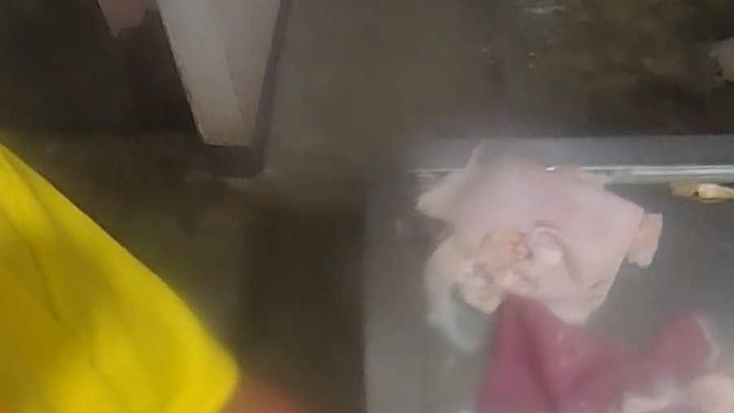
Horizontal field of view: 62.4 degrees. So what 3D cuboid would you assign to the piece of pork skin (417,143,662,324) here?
[{"bbox_3d":[0.190,0.031,0.665,0.255,0.034,0.217,4,50,5],"label":"piece of pork skin"}]

